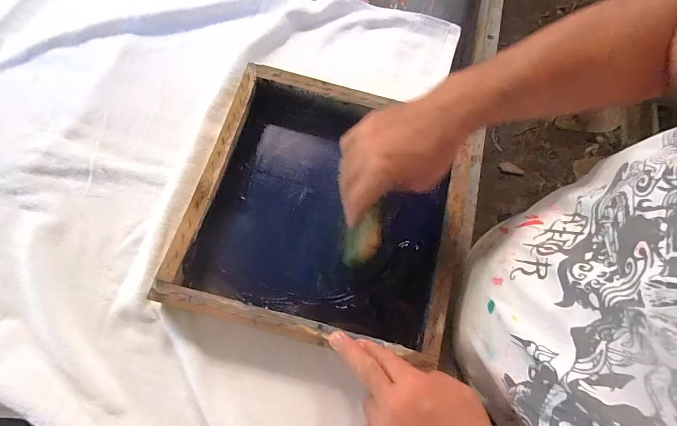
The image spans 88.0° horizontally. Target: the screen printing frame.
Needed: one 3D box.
[{"bbox_3d":[-0.015,-0.009,0.455,0.346,0.058,0.329,14,70,3],"label":"screen printing frame"}]

